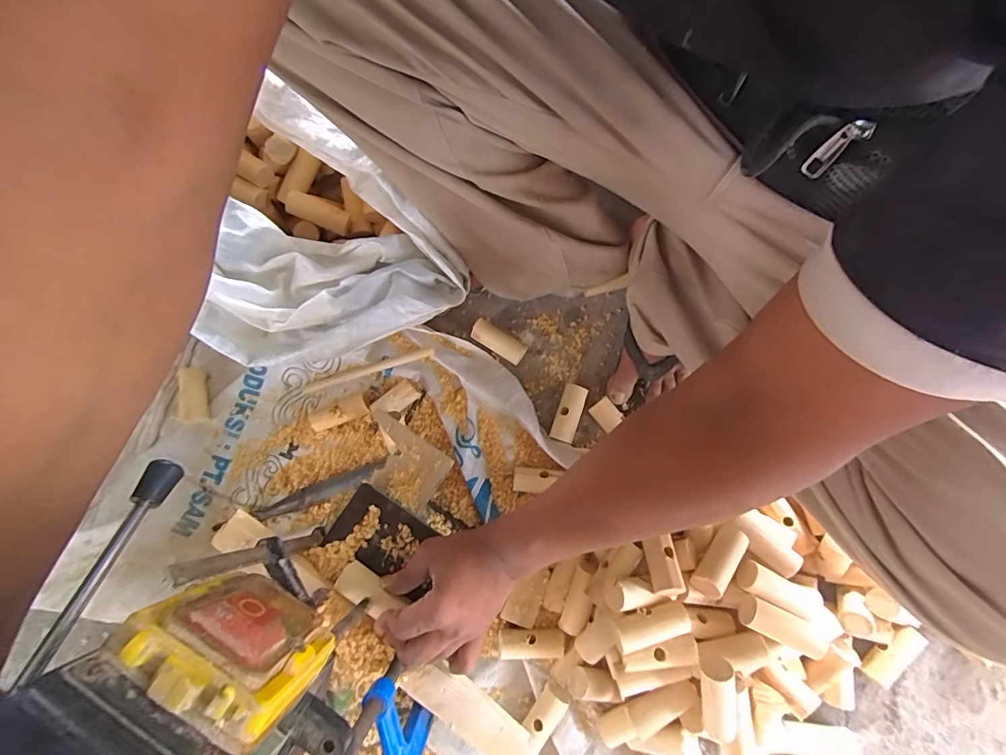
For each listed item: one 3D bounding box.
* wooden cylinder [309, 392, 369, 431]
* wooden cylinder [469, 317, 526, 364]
[{"bbox_3d":[-0.216,0.045,0.579,0.074,0.023,0.031,-20,80,-3],"label":"wooden cylinder"},{"bbox_3d":[-0.006,-0.048,0.592,0.075,0.024,0.030,30,81,6],"label":"wooden cylinder"}]

